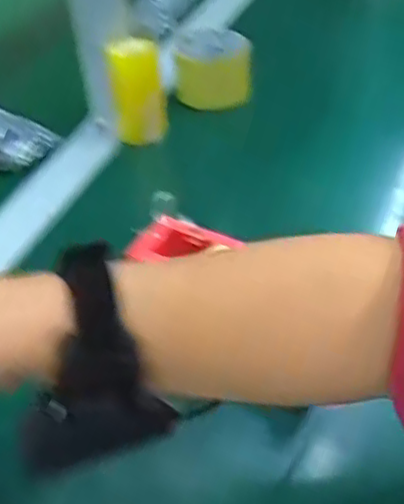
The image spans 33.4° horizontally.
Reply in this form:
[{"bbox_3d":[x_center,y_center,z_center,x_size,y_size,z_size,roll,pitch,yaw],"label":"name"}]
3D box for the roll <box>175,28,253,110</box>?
[{"bbox_3d":[0.013,-0.211,0.770,0.084,0.069,0.087,-5,41,2],"label":"roll"}]

